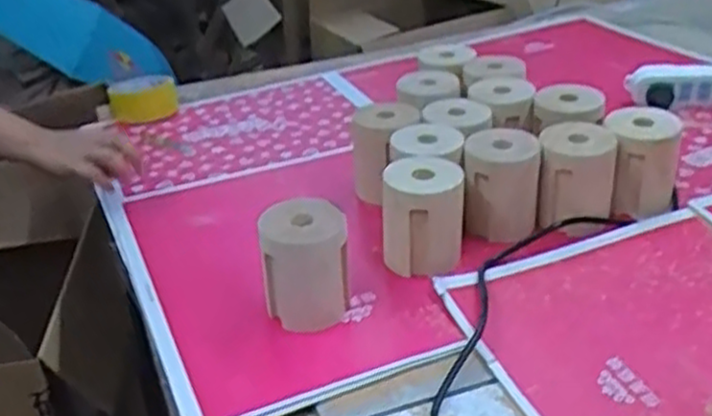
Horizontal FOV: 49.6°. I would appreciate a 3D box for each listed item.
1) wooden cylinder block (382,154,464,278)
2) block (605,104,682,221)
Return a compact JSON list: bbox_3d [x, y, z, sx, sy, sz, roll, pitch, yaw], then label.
[{"bbox_3d":[0.067,0.007,0.768,0.077,0.101,0.077,1,32,7],"label":"wooden cylinder block"},{"bbox_3d":[0.315,-0.051,0.852,0.081,0.099,0.090,5,33,14],"label":"block"}]

